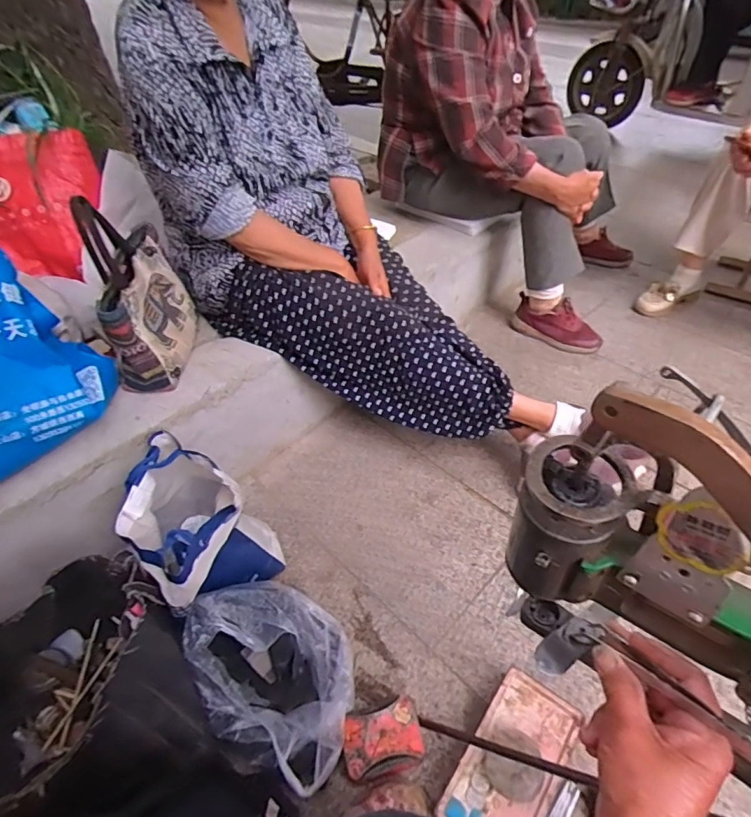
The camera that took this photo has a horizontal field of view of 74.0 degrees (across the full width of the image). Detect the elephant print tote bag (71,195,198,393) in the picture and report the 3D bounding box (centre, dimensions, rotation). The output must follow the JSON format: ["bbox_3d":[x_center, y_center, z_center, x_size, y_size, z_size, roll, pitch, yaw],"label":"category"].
[{"bbox_3d":[-0.437,-0.204,0.916,0.104,0.363,0.267,-2,43,3],"label":"elephant print tote bag"}]

